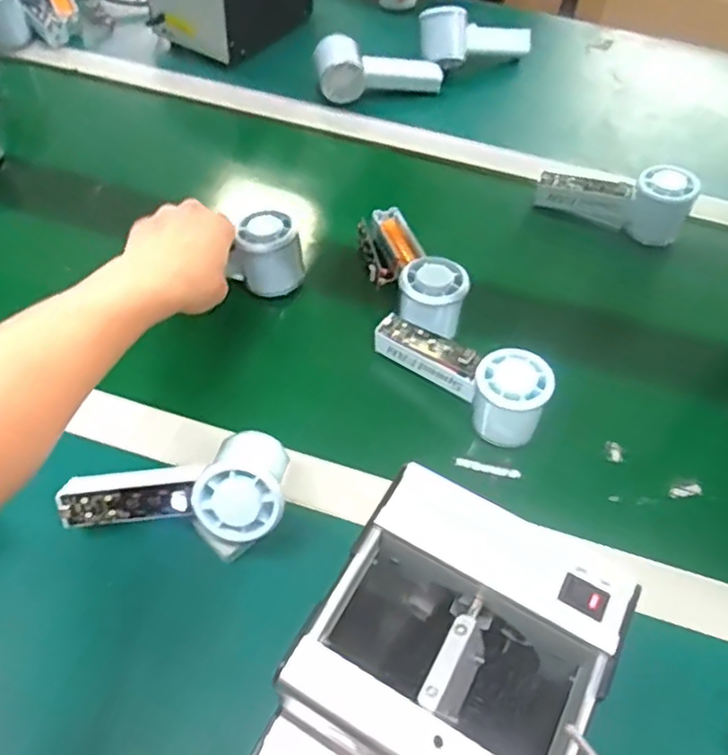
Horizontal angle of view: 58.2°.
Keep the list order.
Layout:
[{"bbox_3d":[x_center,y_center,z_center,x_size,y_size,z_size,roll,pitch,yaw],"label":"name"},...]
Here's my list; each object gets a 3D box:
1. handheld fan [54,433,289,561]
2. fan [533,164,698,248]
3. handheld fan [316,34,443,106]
[{"bbox_3d":[-0.128,0.082,0.445,0.148,0.078,0.076,-6,54,-8],"label":"handheld fan"},{"bbox_3d":[0.259,-0.187,0.679,0.151,0.063,0.049,21,55,12],"label":"fan"},{"bbox_3d":[0.017,-0.370,0.787,0.149,0.061,0.053,-7,54,-9],"label":"handheld fan"}]

